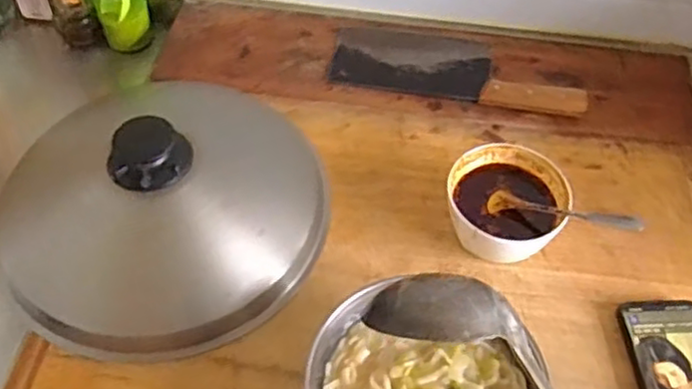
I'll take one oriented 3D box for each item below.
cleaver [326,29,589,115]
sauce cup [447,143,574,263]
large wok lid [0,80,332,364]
[{"bbox_3d":[0.129,-0.150,0.801,0.287,0.025,0.097,10,49,9],"label":"cleaver"},{"bbox_3d":[0.154,0.013,0.662,0.108,0.059,0.111,0,48,0],"label":"sauce cup"},{"bbox_3d":[-0.171,-0.015,0.660,0.292,0.104,0.308,0,48,0],"label":"large wok lid"}]

